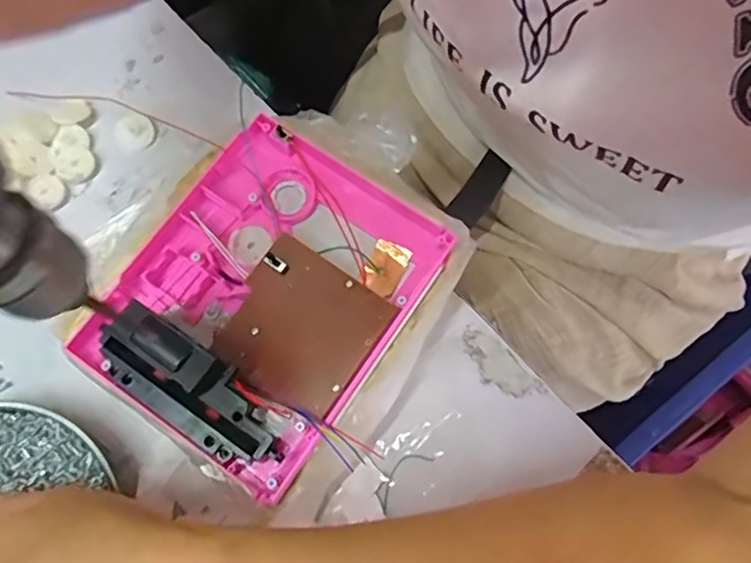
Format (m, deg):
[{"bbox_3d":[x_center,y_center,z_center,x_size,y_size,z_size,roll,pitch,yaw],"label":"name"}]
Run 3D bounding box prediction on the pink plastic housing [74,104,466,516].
[{"bbox_3d":[-0.056,0.001,0.292,0.134,0.039,0.165,34,73,8],"label":"pink plastic housing"}]

